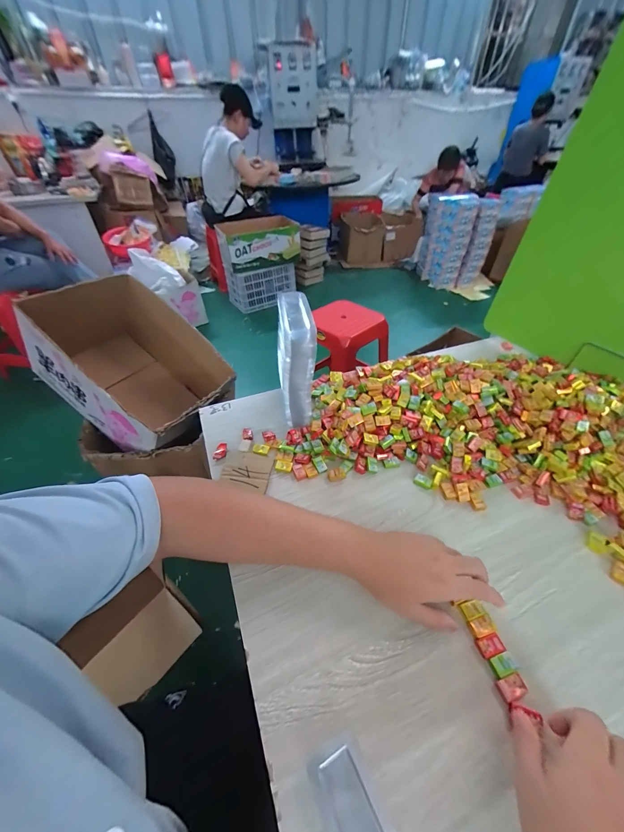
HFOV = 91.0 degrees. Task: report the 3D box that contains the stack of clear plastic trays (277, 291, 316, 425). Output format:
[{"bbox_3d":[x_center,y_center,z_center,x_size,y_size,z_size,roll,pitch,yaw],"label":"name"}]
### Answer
[{"bbox_3d":[-0.030,-0.095,0.540,0.057,0.192,0.124,-6,43,-7],"label":"stack of clear plastic trays"}]

